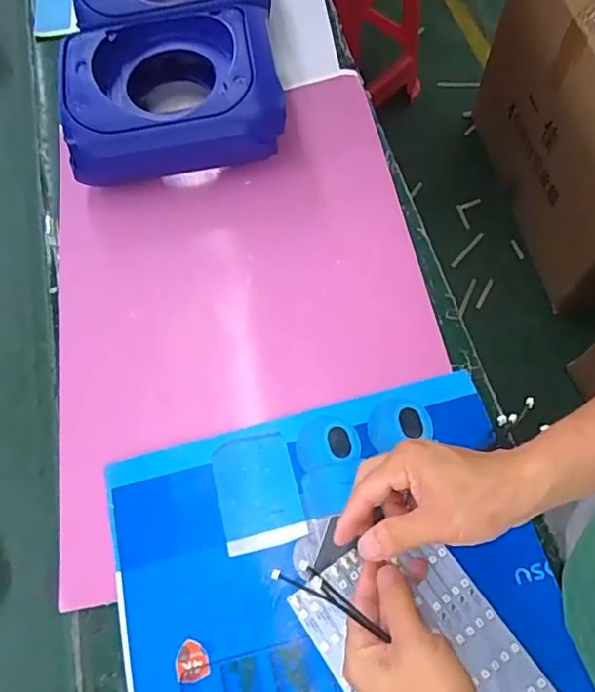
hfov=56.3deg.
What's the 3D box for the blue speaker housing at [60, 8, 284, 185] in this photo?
[{"bbox_3d":[-0.125,-0.267,0.604,0.222,0.103,0.177,0,66,4],"label":"blue speaker housing"}]

